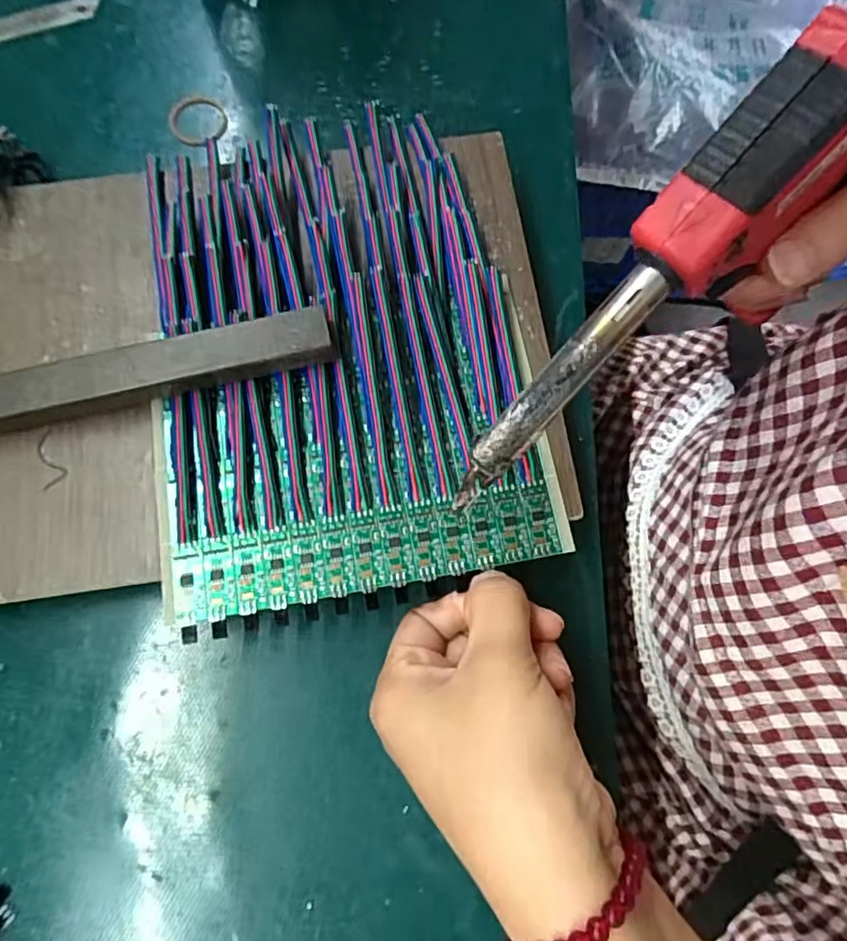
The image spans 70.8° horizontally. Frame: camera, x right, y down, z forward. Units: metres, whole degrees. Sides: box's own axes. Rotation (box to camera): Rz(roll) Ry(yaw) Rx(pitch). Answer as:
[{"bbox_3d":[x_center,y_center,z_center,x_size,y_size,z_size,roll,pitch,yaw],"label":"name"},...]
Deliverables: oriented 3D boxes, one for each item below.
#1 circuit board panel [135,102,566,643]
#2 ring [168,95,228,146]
[{"bbox_3d":[-0.040,-0.060,0.261,0.159,0.017,0.232,-10,74,-4],"label":"circuit board panel"},{"bbox_3d":[-0.127,-0.198,0.335,0.031,0.004,0.033,0,74,-1],"label":"ring"}]

